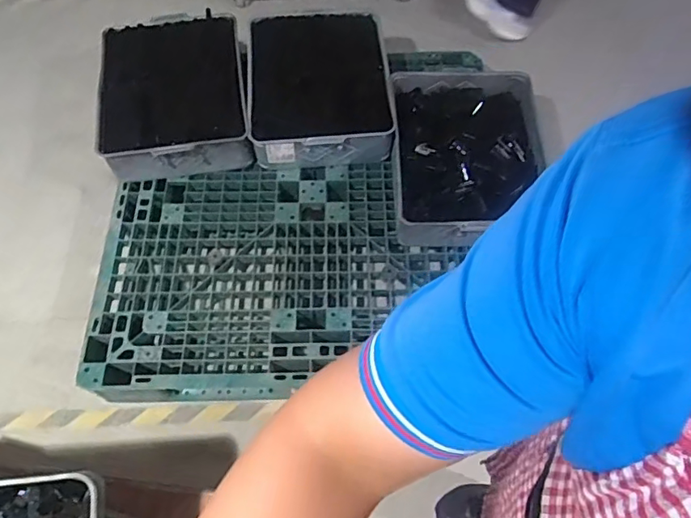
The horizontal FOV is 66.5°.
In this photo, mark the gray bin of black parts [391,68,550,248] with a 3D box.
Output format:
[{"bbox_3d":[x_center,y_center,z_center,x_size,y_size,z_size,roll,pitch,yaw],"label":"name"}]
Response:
[{"bbox_3d":[0.325,-0.268,1.417,0.392,0.192,0.485,-1,62,-1],"label":"gray bin of black parts"}]

